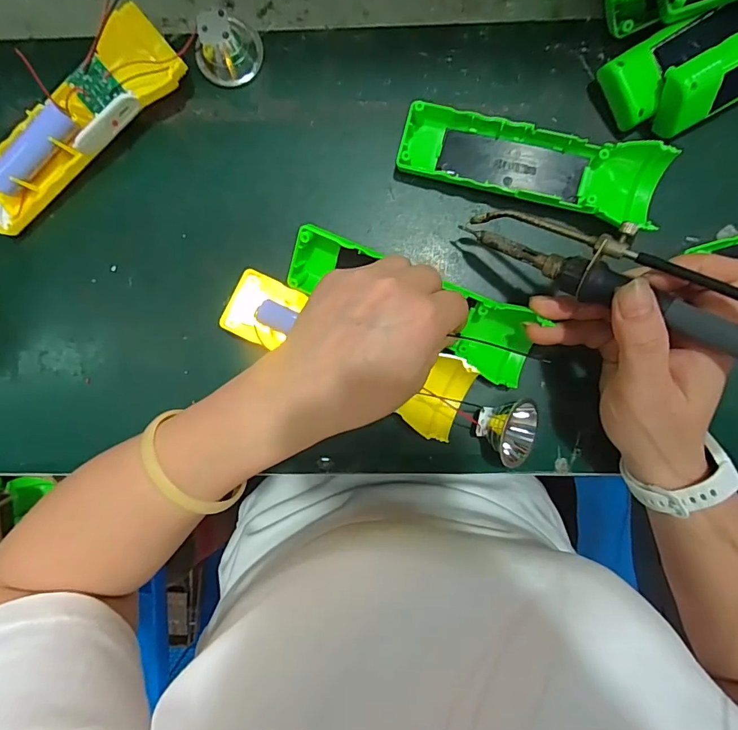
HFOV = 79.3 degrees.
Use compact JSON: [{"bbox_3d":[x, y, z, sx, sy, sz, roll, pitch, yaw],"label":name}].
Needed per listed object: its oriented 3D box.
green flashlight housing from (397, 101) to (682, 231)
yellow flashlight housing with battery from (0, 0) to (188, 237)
[{"bbox_3d":[0.103,-0.127,0.285,0.164,0.025,0.045,12,94,1],"label":"green flashlight housing"},{"bbox_3d":[-0.192,-0.153,0.288,0.161,0.030,0.046,-40,91,4],"label":"yellow flashlight housing with battery"}]

